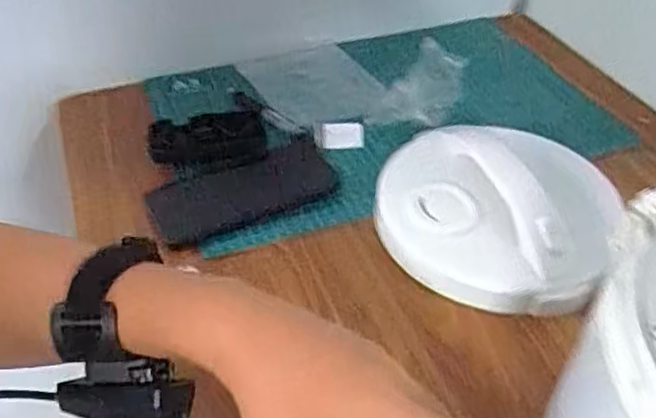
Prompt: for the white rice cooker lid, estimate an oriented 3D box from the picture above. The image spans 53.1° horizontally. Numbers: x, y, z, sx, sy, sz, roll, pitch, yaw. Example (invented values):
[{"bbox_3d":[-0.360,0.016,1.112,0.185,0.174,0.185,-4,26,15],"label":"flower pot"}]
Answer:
[{"bbox_3d":[0.127,-0.001,0.531,0.161,0.038,0.203,-37,52,-6],"label":"white rice cooker lid"}]

